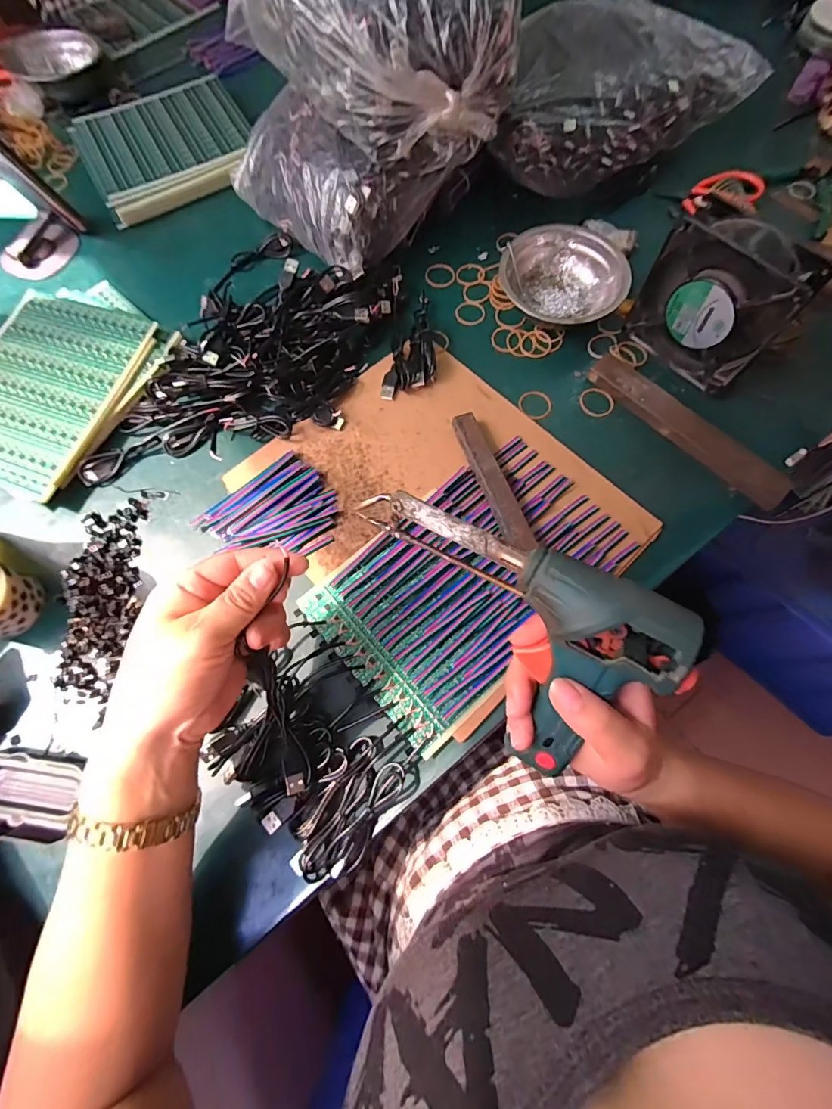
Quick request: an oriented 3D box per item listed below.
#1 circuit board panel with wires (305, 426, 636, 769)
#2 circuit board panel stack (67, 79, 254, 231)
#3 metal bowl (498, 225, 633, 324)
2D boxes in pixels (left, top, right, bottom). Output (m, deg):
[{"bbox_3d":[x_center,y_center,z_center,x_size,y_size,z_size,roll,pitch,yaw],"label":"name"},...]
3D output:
[{"bbox_3d":[0.049,0.017,0.369,0.256,0.012,0.158,-41,74,-11],"label":"circuit board panel with wires"},{"bbox_3d":[-0.314,-0.518,0.549,0.200,0.036,0.198,-28,72,-7],"label":"circuit board panel stack"},{"bbox_3d":[0.161,-0.301,0.464,0.128,0.040,0.128,0,73,2],"label":"metal bowl"}]

